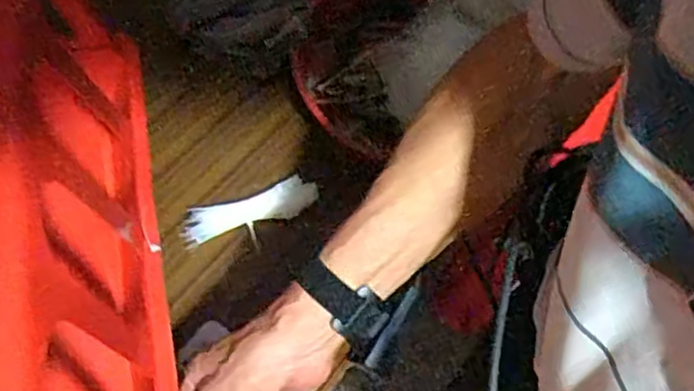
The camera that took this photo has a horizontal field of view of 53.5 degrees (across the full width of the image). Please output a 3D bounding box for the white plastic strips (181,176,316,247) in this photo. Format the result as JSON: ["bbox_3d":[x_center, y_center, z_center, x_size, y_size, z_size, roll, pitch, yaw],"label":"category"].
[{"bbox_3d":[-0.095,0.014,0.675,0.134,0.017,0.040,-21,65,-17],"label":"white plastic strips"}]

